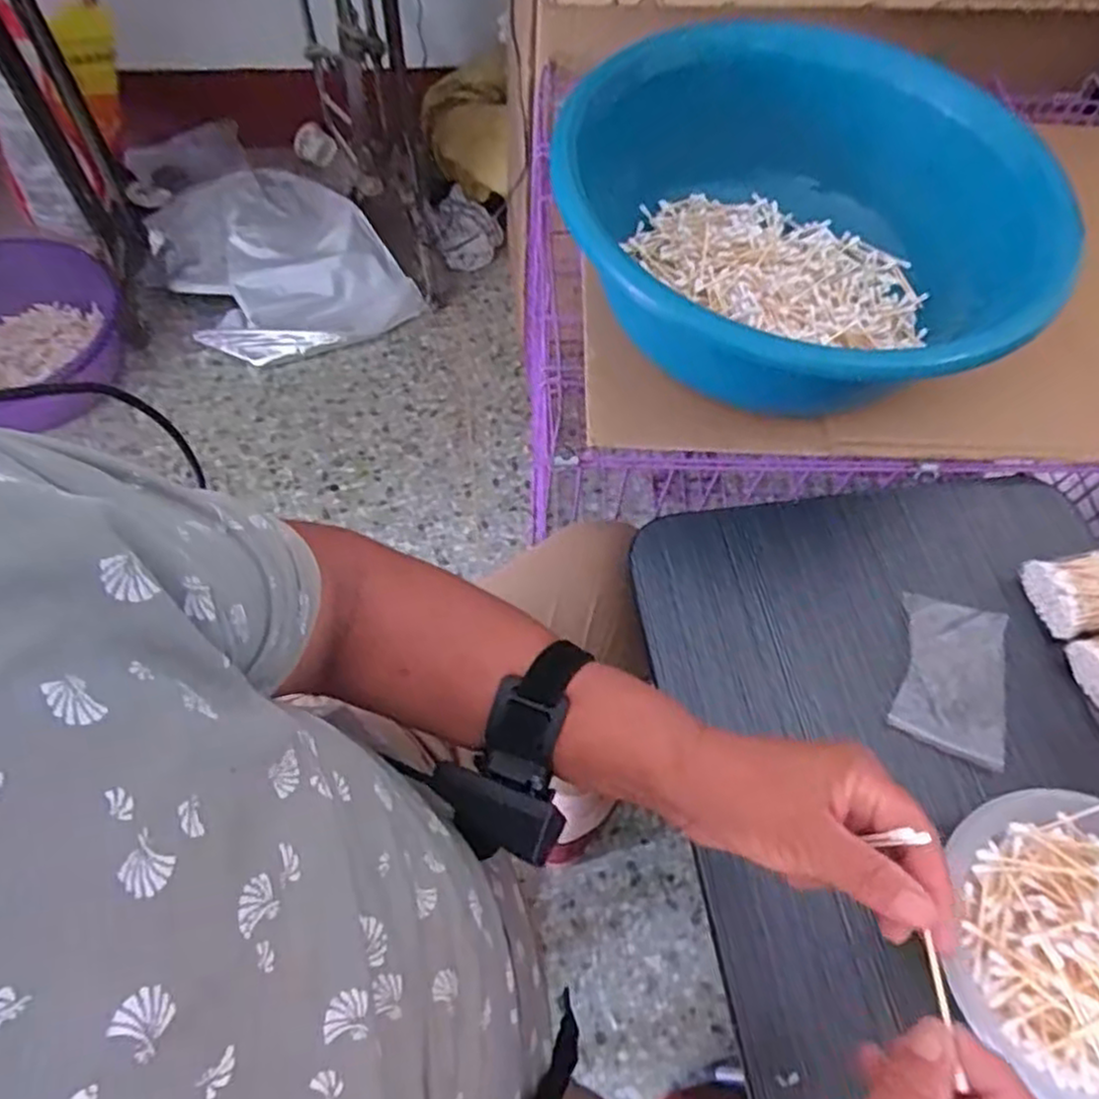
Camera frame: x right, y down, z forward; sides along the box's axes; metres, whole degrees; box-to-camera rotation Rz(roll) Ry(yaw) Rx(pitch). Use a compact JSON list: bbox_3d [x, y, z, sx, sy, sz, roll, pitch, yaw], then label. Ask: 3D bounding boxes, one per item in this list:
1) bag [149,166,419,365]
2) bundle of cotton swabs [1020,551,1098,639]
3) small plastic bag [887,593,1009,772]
[{"bbox_3d":[-0.485,-0.495,1.326,0.344,0.121,0.412,-38,69,-20],"label":"bag"},{"bbox_3d":[0.411,0.033,0.570,0.072,0.031,0.061,-9,62,-7],"label":"bundle of cotton swabs"},{"bbox_3d":[0.295,0.092,0.547,0.071,0.006,0.117,18,62,7],"label":"small plastic bag"}]

